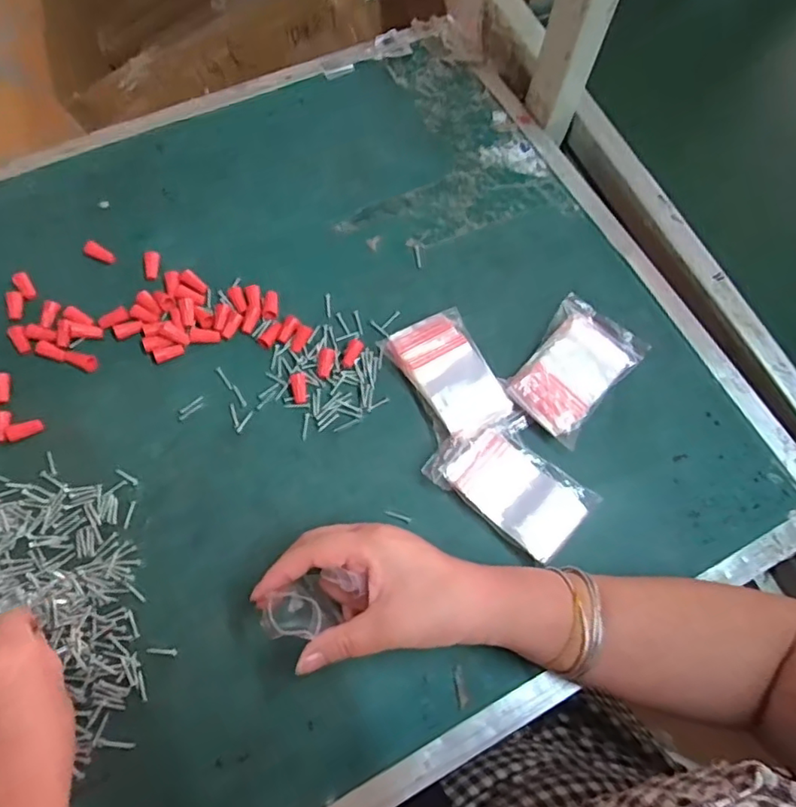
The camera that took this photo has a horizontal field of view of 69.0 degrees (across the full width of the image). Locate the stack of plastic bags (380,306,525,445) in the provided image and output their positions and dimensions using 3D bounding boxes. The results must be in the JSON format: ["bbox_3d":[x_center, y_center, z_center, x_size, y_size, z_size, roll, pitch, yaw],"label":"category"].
[{"bbox_3d":[0.040,-0.024,0.445,0.065,0.022,0.105,-25,71,-11],"label":"stack of plastic bags"}]

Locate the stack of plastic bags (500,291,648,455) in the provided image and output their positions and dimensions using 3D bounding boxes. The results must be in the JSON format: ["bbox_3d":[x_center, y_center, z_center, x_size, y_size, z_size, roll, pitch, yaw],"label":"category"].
[{"bbox_3d":[0.138,-0.031,0.451,0.072,0.023,0.113,38,72,13],"label":"stack of plastic bags"}]

